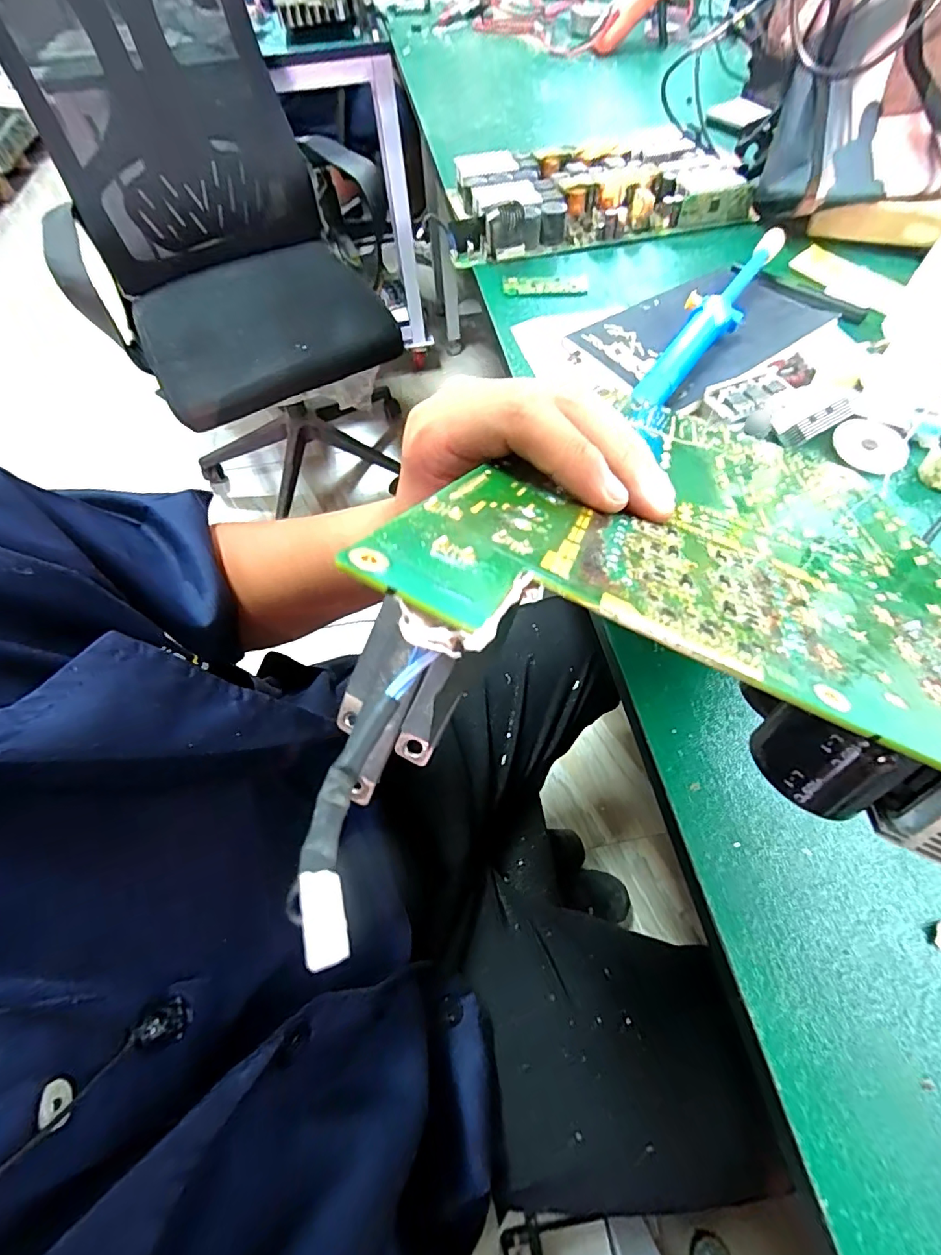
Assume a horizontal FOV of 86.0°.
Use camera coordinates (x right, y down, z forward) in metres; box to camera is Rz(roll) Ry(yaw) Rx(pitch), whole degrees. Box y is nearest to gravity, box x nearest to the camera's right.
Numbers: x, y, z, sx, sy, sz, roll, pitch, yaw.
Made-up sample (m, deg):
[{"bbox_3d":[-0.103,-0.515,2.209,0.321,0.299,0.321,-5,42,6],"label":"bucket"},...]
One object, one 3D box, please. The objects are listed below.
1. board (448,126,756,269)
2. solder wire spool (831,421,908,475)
[{"bbox_3d":[0.141,-0.541,0.616,0.358,0.040,0.203,-11,59,-3],"label":"board"},{"bbox_3d":[0.315,-0.142,0.396,0.053,0.010,0.053,-2,59,3],"label":"solder wire spool"}]

